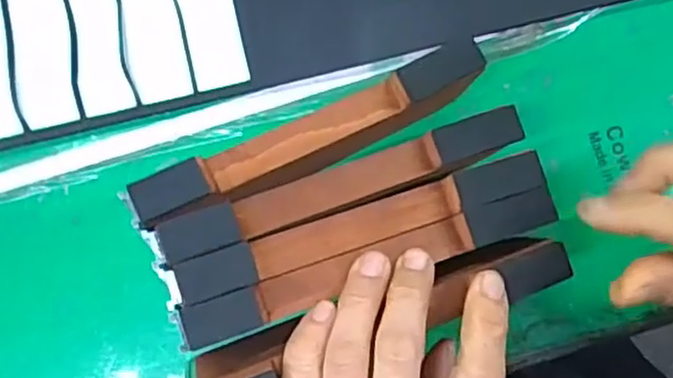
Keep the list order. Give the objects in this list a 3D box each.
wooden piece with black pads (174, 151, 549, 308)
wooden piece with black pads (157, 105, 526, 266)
[{"bbox_3d":[0.011,0.014,0.258,0.145,0.018,0.016,-18,83,-13],"label":"wooden piece with black pads"},{"bbox_3d":[0.004,-0.002,0.261,0.144,0.021,0.019,-19,83,-13],"label":"wooden piece with black pads"}]

